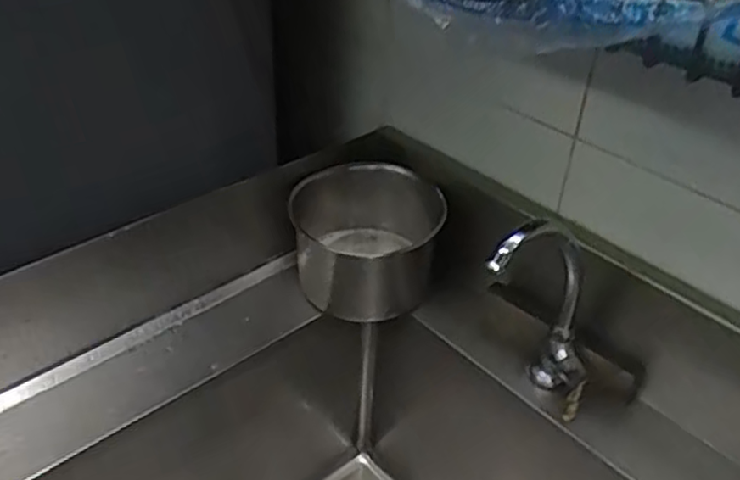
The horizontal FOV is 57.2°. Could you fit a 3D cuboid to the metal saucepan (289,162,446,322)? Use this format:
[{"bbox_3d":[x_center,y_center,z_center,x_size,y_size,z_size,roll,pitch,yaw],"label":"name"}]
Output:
[{"bbox_3d":[-0.006,0.004,0.887,0.192,0.123,0.185,1,37,-1],"label":"metal saucepan"}]

